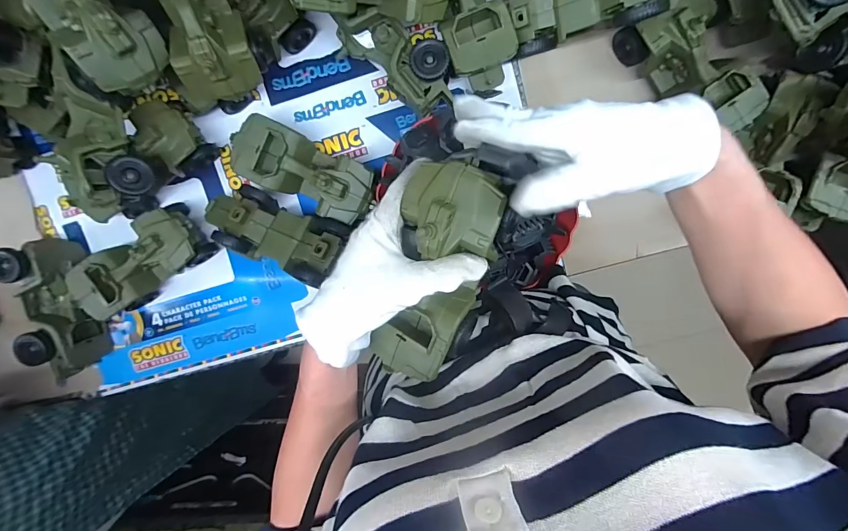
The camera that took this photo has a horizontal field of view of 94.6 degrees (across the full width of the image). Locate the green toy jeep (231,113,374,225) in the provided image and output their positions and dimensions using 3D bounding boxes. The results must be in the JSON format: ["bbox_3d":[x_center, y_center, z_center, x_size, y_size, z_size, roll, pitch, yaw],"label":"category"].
[{"bbox_3d":[-0.146,-0.119,0.497,0.174,0.089,0.076,27,99,-1],"label":"green toy jeep"}]

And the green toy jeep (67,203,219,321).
[{"bbox_3d":[-0.377,-0.006,0.529,0.183,0.080,0.084,-35,96,8],"label":"green toy jeep"}]

